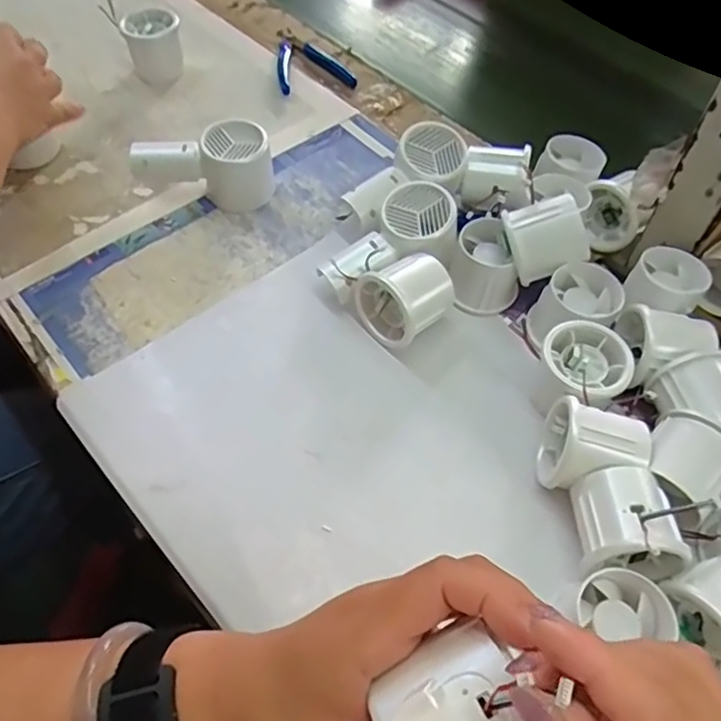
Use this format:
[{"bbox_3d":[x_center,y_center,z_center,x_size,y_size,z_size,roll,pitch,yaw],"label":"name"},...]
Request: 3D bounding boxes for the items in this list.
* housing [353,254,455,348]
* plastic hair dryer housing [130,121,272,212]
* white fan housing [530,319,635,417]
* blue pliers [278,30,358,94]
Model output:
[{"bbox_3d":[0.035,-0.045,0.461,0.058,0.046,0.056,-34,63,-23],"label":"housing"},{"bbox_3d":[-0.131,-0.162,0.535,0.108,0.053,0.054,-18,58,-14],"label":"plastic hair dryer housing"},{"bbox_3d":[0.145,0.011,0.419,0.055,0.041,0.061,27,59,16],"label":"white fan housing"},{"bbox_3d":[-0.057,-0.324,0.671,0.080,0.009,0.119,-13,57,-11],"label":"blue pliers"}]

